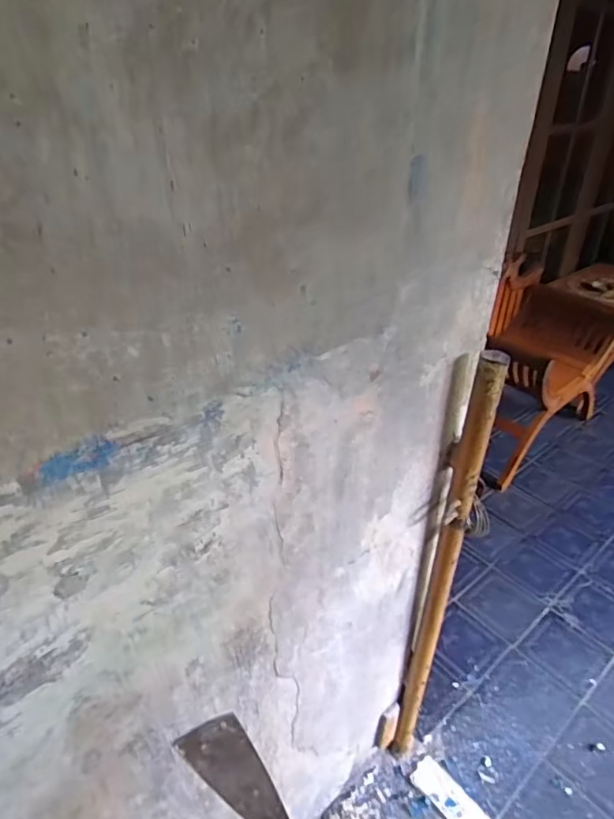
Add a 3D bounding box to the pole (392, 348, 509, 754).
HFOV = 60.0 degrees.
[{"bbox_3d":[0.234,0.375,0.983,0.057,1.063,0.053,12,34,17],"label":"pole"}]

